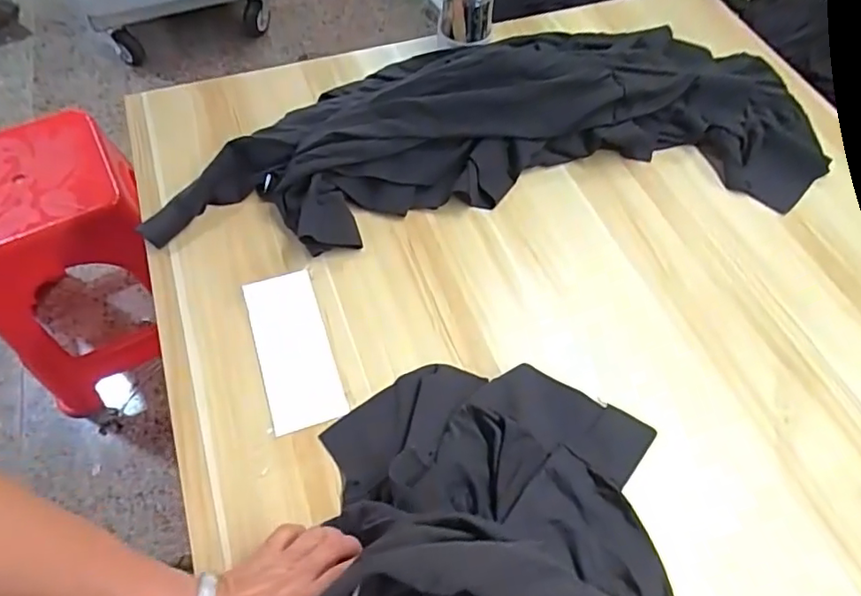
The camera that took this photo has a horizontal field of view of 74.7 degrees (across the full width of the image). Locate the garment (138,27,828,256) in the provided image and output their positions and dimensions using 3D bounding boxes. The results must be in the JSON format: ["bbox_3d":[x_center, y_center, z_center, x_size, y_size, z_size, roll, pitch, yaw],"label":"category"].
[{"bbox_3d":[0.094,-0.250,0.757,0.900,0.113,0.317,-7,59,-6],"label":"garment"}]

